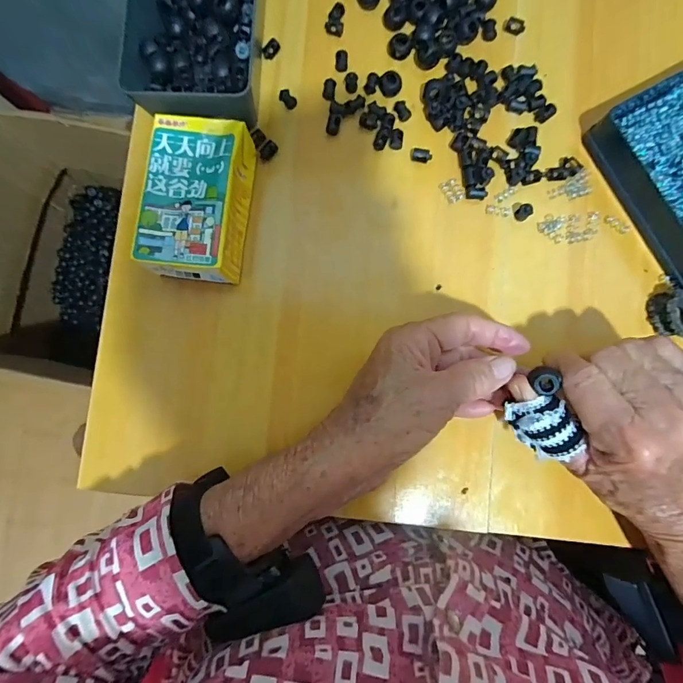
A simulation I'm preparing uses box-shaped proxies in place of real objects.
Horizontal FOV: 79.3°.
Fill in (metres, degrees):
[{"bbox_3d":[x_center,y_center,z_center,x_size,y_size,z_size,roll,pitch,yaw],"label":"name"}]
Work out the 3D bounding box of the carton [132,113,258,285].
[{"bbox_3d":[-0.103,-0.100,0.299,0.063,0.045,0.105,8,84,2],"label":"carton"}]

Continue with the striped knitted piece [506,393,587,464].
[{"bbox_3d":[0.121,0.051,0.244,0.029,0.020,0.043,-37,84,-2],"label":"striped knitted piece"}]

